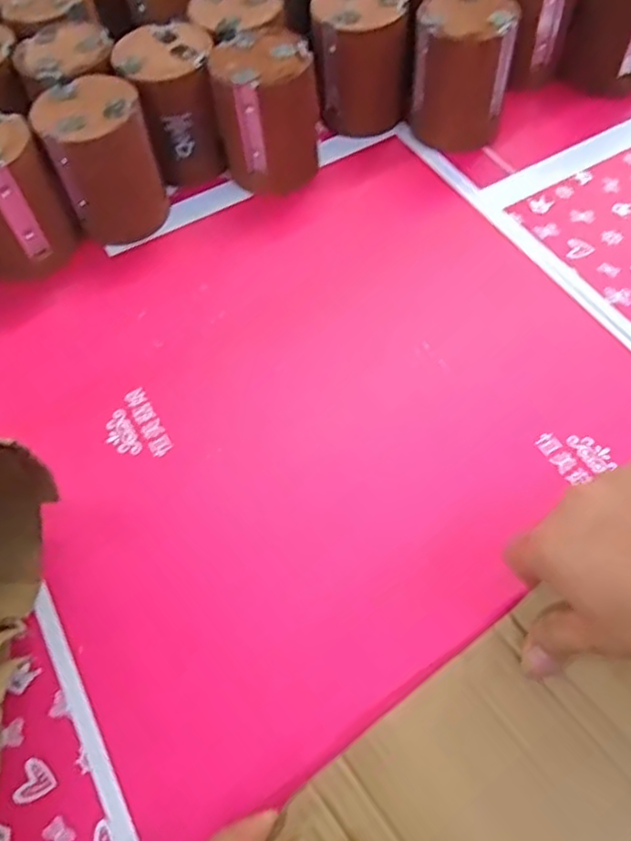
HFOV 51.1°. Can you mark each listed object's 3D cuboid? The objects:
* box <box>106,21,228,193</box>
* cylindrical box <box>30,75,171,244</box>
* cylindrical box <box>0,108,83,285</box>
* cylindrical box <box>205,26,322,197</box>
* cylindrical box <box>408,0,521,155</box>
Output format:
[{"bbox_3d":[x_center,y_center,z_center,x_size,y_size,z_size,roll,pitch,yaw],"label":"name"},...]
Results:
[{"bbox_3d":[-0.117,-0.261,0.557,0.071,0.108,0.076,-22,59,-10],"label":"box"},{"bbox_3d":[-0.166,-0.205,0.526,0.076,0.107,0.071,-22,59,-10],"label":"cylindrical box"},{"bbox_3d":[-0.238,-0.169,0.508,0.079,0.106,0.077,-29,60,-14],"label":"cylindrical box"},{"bbox_3d":[-0.039,-0.261,0.553,0.082,0.103,0.094,-3,58,2],"label":"cylindrical box"},{"bbox_3d":[0.123,-0.294,0.561,0.080,0.106,0.076,9,59,9],"label":"cylindrical box"}]

